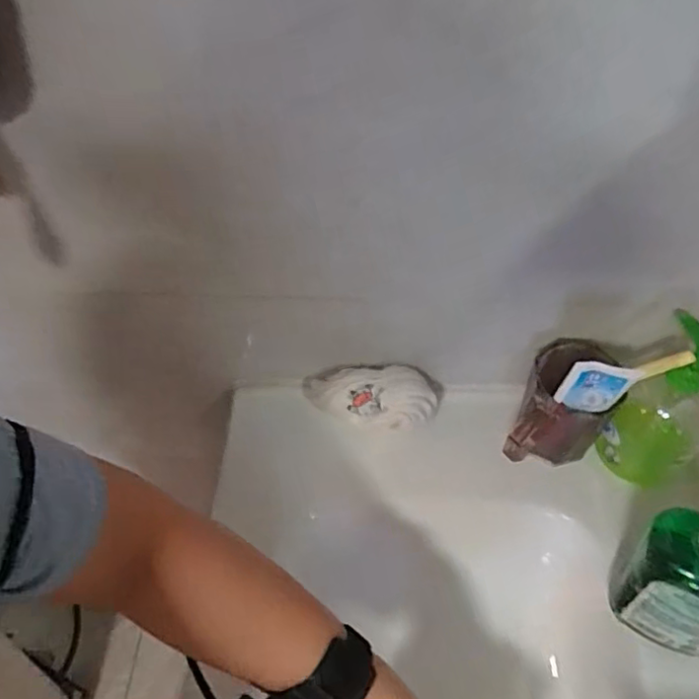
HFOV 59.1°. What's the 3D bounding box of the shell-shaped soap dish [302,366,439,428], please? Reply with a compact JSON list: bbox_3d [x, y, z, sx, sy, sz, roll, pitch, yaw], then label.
[{"bbox_3d":[0.019,0.047,0.603,0.133,0.042,0.058,5,51,4],"label":"shell-shaped soap dish"}]

